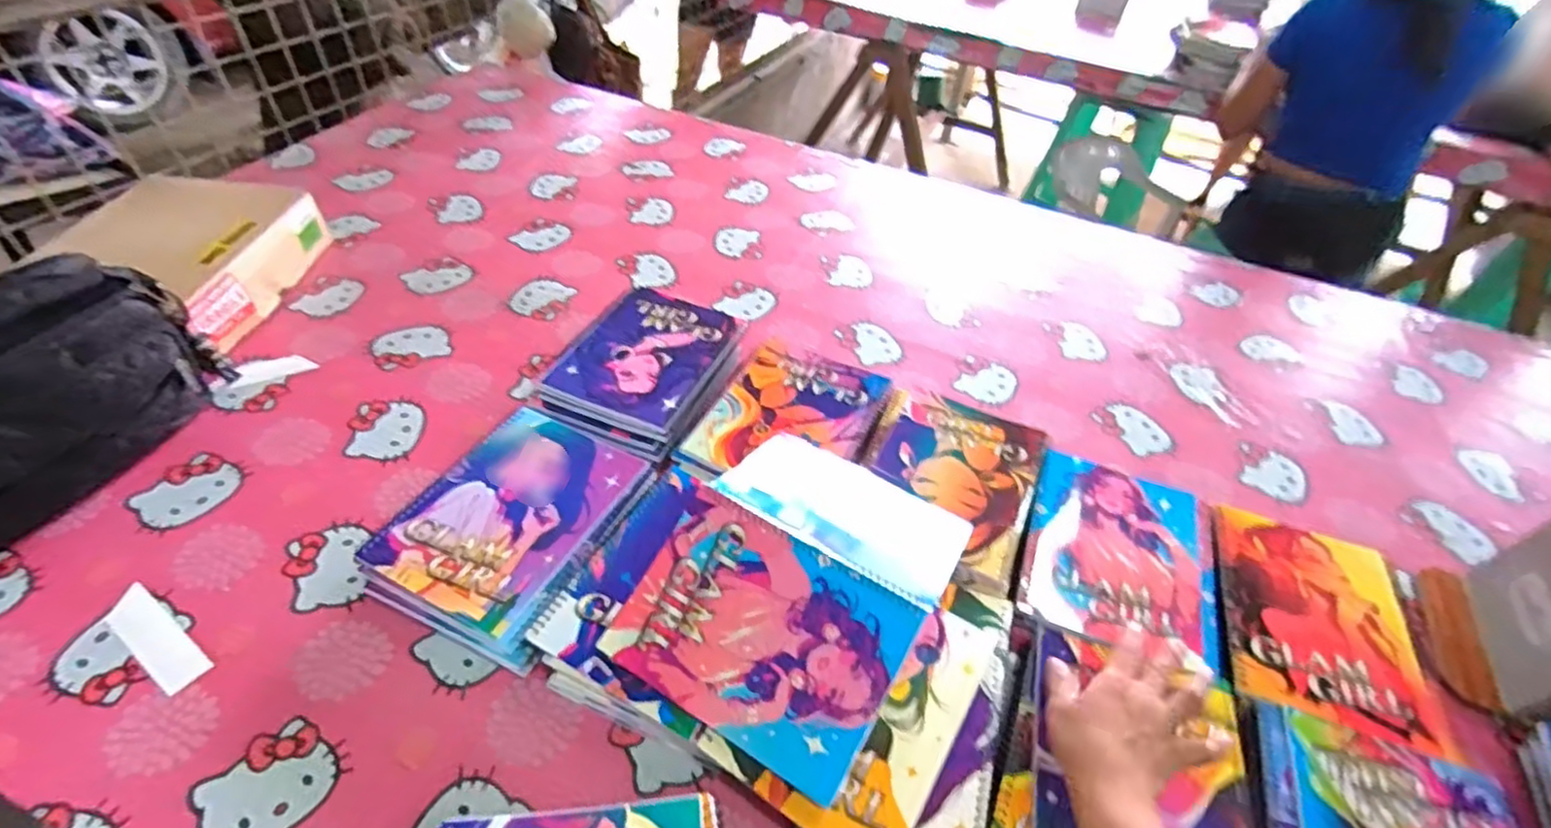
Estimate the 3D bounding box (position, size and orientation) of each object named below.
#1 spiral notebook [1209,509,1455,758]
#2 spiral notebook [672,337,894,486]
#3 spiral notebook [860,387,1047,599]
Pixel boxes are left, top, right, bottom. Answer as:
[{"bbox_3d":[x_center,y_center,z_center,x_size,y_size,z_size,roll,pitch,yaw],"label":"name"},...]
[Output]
[{"bbox_3d":[0.464,0.173,0.590,0.148,0.014,0.200,17,46,10],"label":"spiral notebook"},{"bbox_3d":[0.017,0.004,0.698,0.158,0.013,0.209,22,47,15],"label":"spiral notebook"},{"bbox_3d":[0.167,0.059,0.665,0.161,0.015,0.206,21,47,14],"label":"spiral notebook"}]

